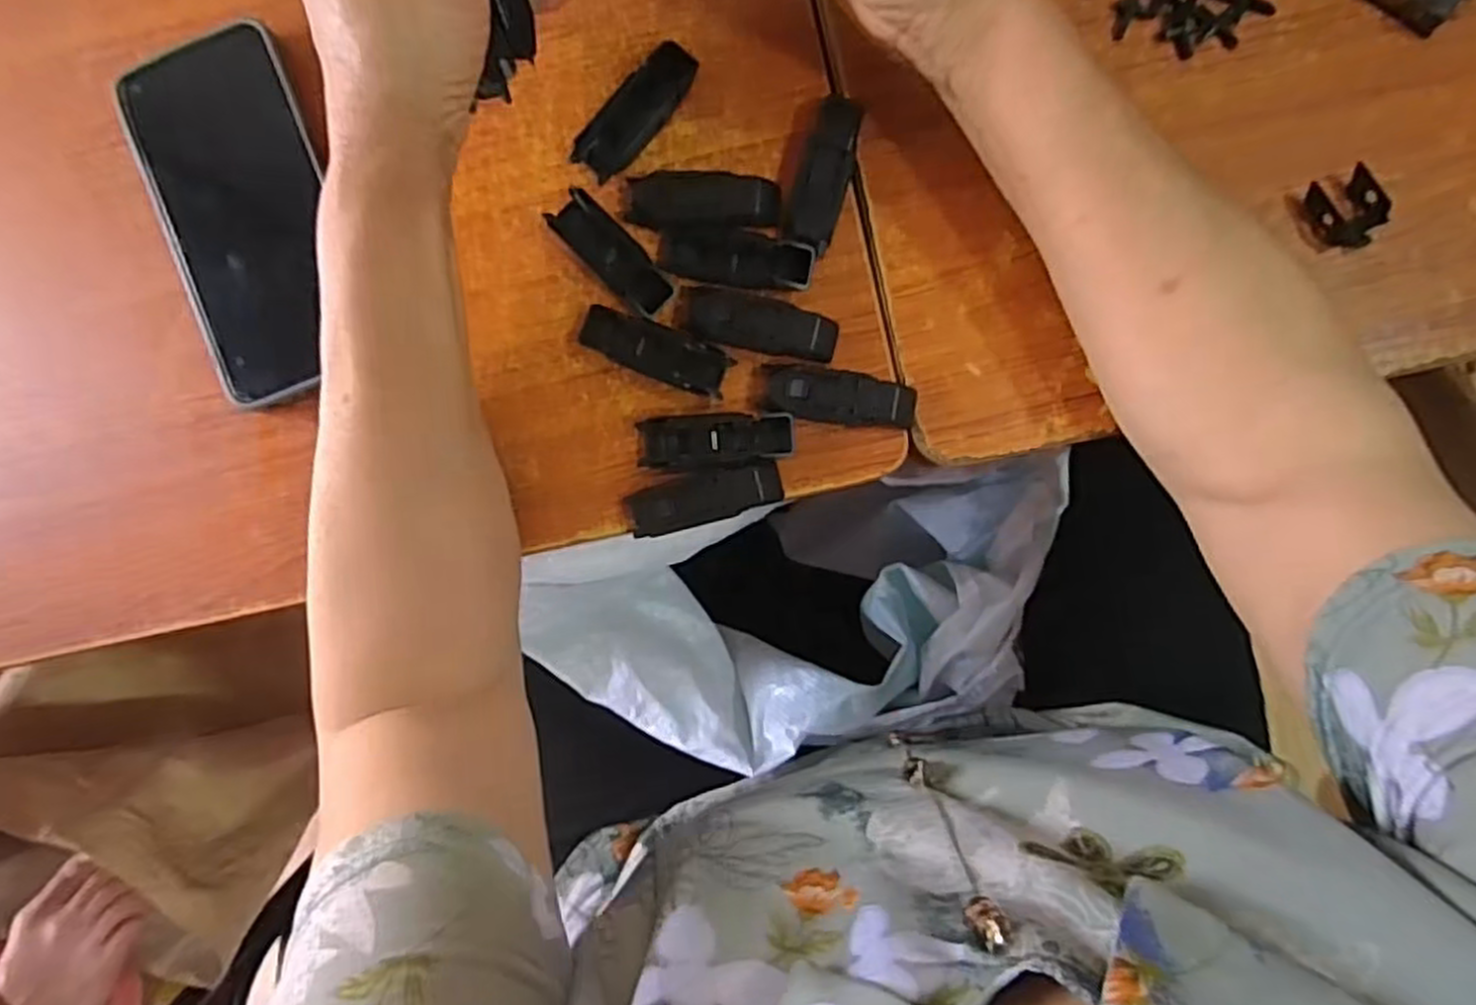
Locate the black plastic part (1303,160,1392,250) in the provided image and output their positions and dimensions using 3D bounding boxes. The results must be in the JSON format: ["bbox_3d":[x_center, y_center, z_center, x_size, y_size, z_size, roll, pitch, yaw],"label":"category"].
[{"bbox_3d":[0.261,-0.125,0.337,0.027,0.009,0.032,-23,88,2],"label":"black plastic part"}]

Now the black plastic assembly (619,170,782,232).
[{"bbox_3d":[-0.017,-0.131,0.348,0.070,0.014,0.024,0,89,3],"label":"black plastic assembly"}]

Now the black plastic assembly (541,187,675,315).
[{"bbox_3d":[-0.056,-0.109,0.351,0.063,0.011,0.020,45,91,3],"label":"black plastic assembly"}]

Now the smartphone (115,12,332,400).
[{"bbox_3d":[-0.220,-0.131,0.357,0.076,0.011,0.167,-21,88,2],"label":"smartphone"}]

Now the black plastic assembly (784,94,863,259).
[{"bbox_3d":[0.039,-0.145,0.344,0.021,0.017,0.069,18,90,3],"label":"black plastic assembly"}]

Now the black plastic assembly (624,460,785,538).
[{"bbox_3d":[-0.014,-0.002,0.345,0.066,0.015,0.021,-15,88,3],"label":"black plastic assembly"}]

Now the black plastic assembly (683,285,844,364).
[{"bbox_3d":[0.009,-0.077,0.346,0.069,0.014,0.022,15,90,3],"label":"black plastic assembly"}]

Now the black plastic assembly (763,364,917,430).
[{"bbox_3d":[0.044,-0.045,0.343,0.065,0.014,0.023,10,89,3],"label":"black plastic assembly"}]

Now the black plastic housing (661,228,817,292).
[{"bbox_3d":[-0.001,-0.106,0.347,0.066,0.012,0.023,11,89,3],"label":"black plastic housing"}]

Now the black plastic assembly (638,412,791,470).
[{"bbox_3d":[-0.009,-0.027,0.345,0.066,0.016,0.024,-4,89,3],"label":"black plastic assembly"}]

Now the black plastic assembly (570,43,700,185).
[{"bbox_3d":[-0.044,-0.172,0.350,0.021,0.017,0.065,41,91,3],"label":"black plastic assembly"}]

